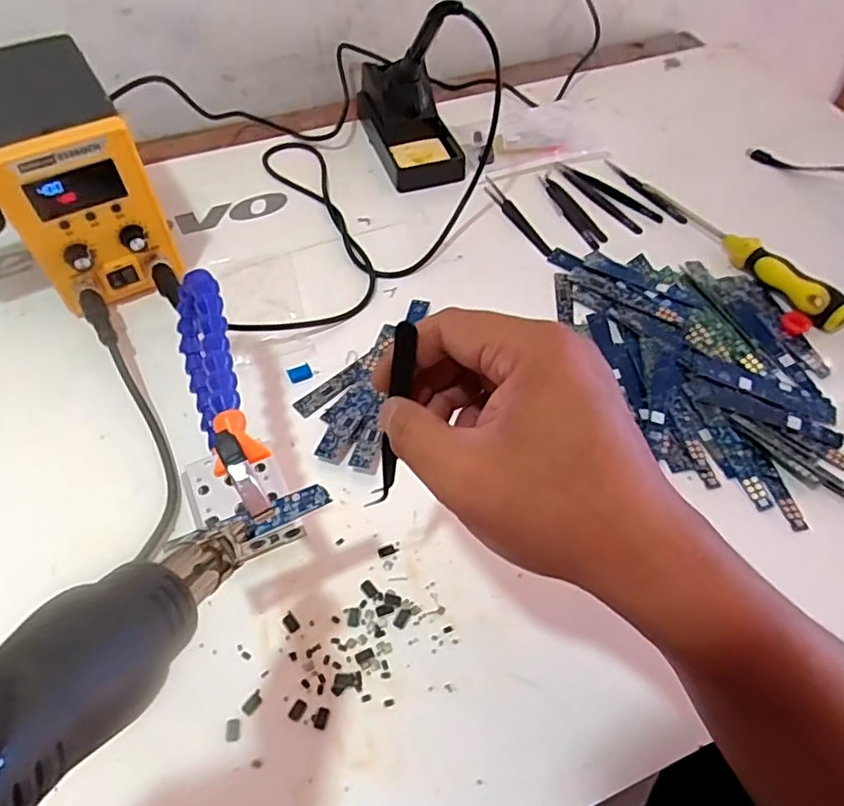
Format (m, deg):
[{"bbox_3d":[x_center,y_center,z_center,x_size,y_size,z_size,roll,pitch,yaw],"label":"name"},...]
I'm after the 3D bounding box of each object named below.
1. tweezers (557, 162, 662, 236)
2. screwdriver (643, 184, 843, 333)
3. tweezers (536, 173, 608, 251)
[{"bbox_3d":[0.177,-0.200,0.583,0.035,0.009,0.114,-30,60,-19],"label":"tweezers"},{"bbox_3d":[0.274,-0.135,0.518,0.024,0.024,0.204,-26,59,-16],"label":"screwdriver"},{"bbox_3d":[0.140,-0.181,0.569,0.025,0.004,0.109,-17,57,-11],"label":"tweezers"}]

